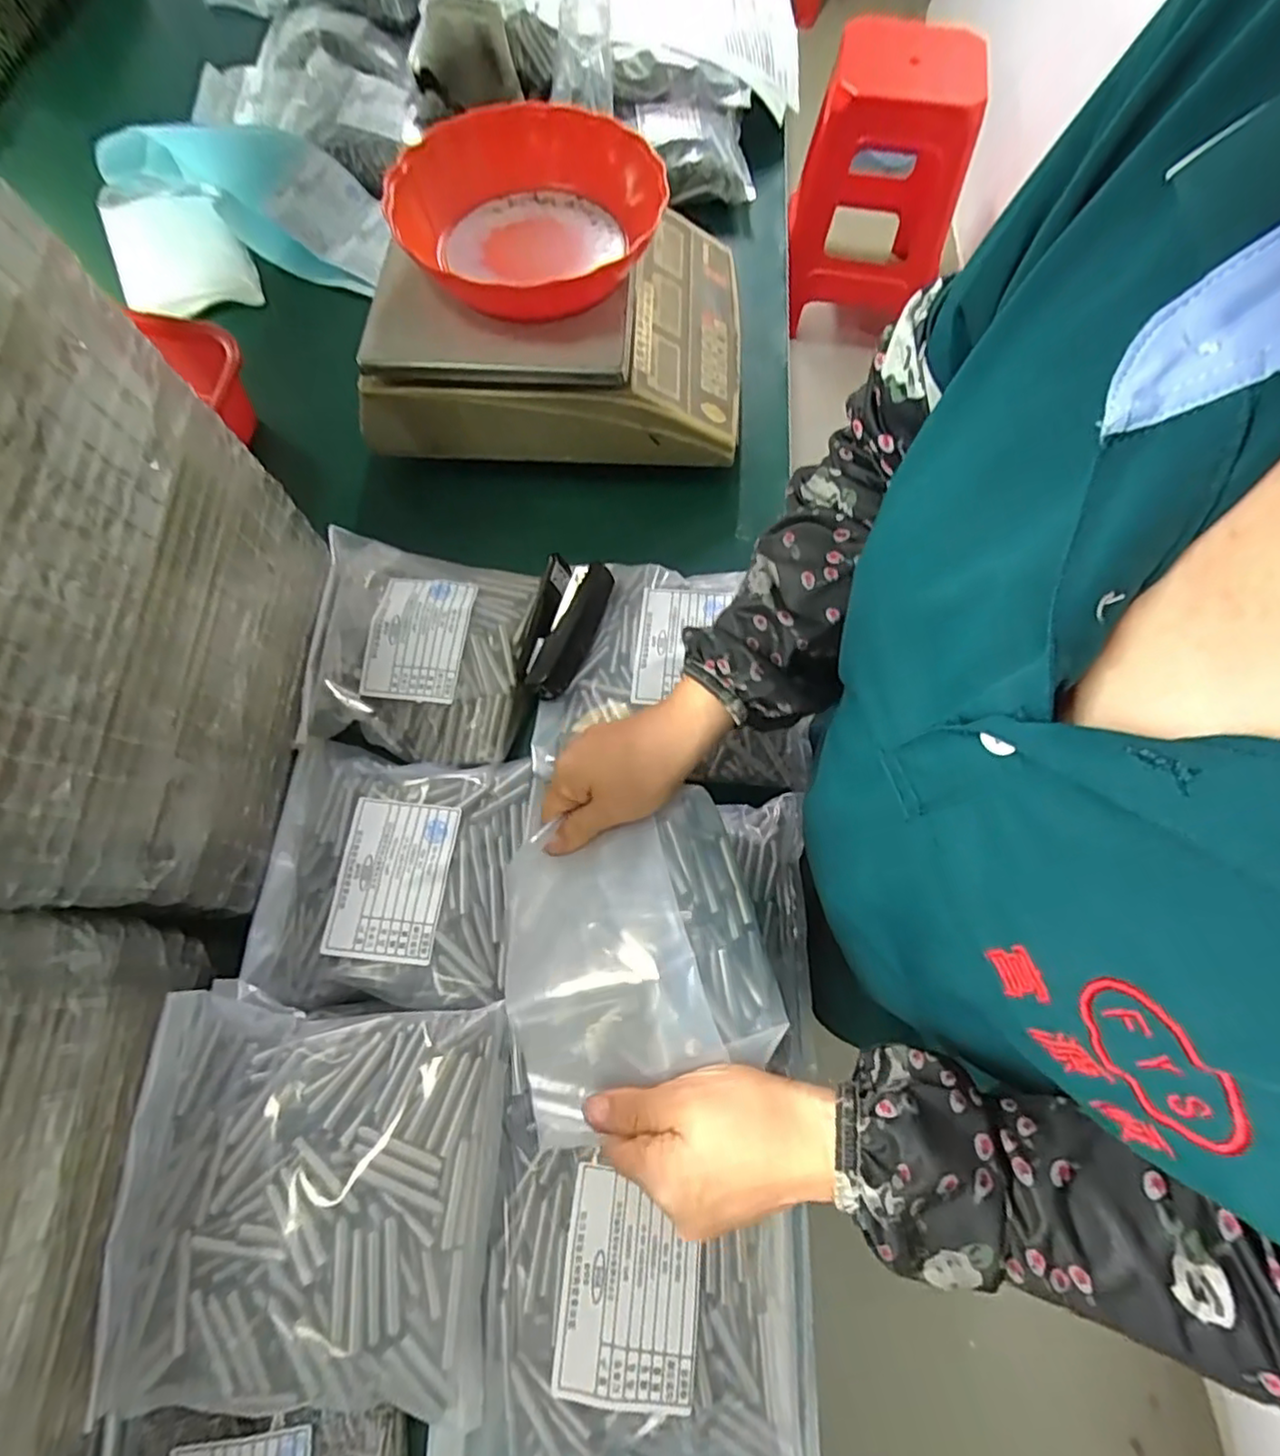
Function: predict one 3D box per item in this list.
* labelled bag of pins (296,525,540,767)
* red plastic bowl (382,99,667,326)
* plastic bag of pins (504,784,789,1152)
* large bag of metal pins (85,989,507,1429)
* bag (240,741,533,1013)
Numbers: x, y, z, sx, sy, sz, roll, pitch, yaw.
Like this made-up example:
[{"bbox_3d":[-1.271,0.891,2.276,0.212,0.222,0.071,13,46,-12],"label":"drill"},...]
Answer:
[{"bbox_3d":[-0.171,-0.068,0.476,0.172,0.033,0.172,8,68,5],"label":"labelled bag of pins"},{"bbox_3d":[-0.081,-0.388,0.492,0.186,0.063,0.177,0,68,1],"label":"red plastic bowl"},{"bbox_3d":[-0.004,0.116,0.325,0.129,0.037,0.142,-14,68,-5],"label":"plastic bag of pins"},{"bbox_3d":[-0.175,0.241,0.334,0.186,0.038,0.177,1,68,2],"label":"large bag of metal pins"},{"bbox_3d":[-0.168,0.093,0.423,0.172,0.040,0.164,3,68,2],"label":"bag"}]

